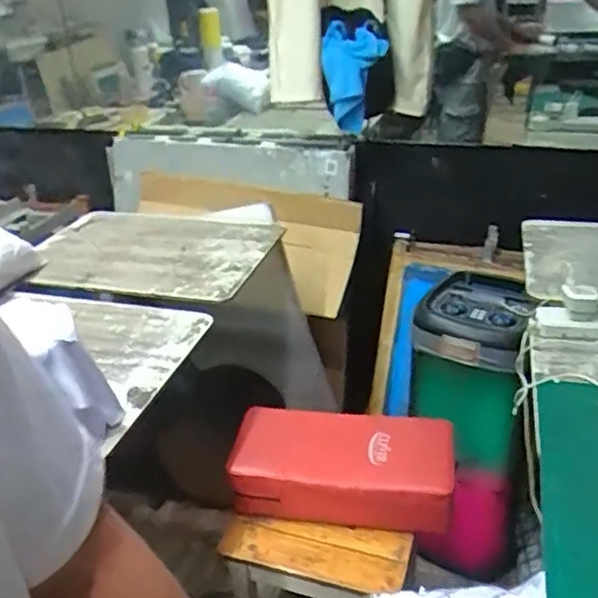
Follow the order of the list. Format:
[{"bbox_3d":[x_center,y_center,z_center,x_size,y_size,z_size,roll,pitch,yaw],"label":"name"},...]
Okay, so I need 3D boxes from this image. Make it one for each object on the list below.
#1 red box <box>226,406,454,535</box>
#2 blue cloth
[{"bbox_3d":[0.082,0.323,1.209,0.390,0.130,0.191,3,29,10],"label":"red box"},{"bbox_3d":[0.131,-0.563,1.554,0.151,0.120,0.337,1,64,6],"label":"blue cloth"}]

